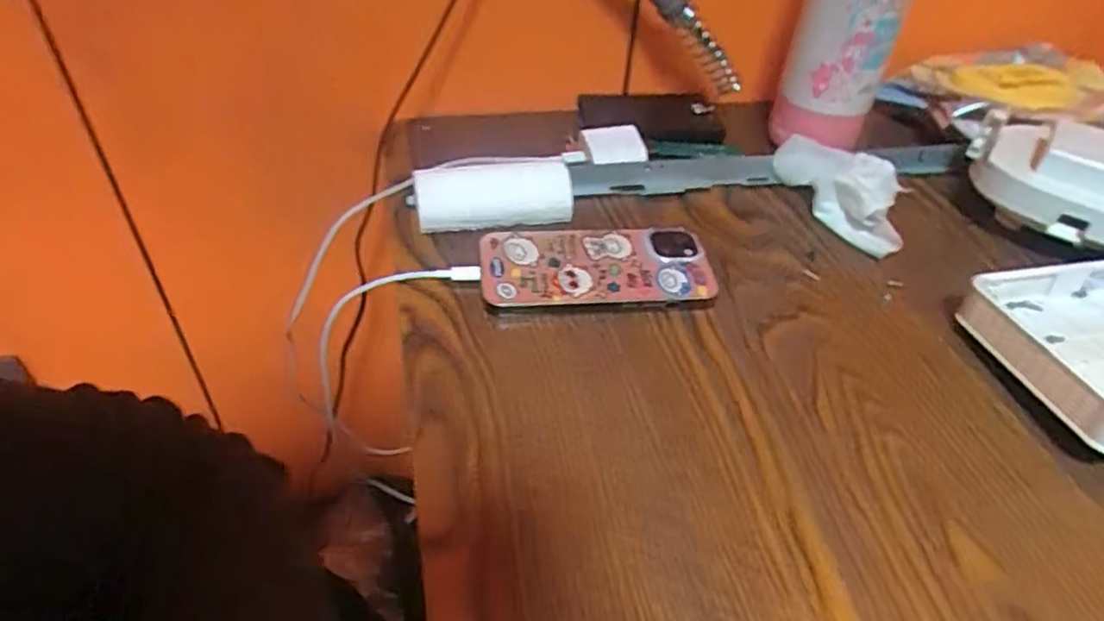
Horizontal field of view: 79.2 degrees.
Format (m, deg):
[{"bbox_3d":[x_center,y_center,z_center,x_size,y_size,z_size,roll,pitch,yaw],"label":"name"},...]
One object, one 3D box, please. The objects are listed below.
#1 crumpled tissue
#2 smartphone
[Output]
[{"bbox_3d":[0.208,-0.083,0.466,0.050,0.036,0.106,-22,49,-24],"label":"crumpled tissue"},{"bbox_3d":[0.028,-0.028,0.413,0.139,0.008,0.062,-3,58,-5],"label":"smartphone"}]

